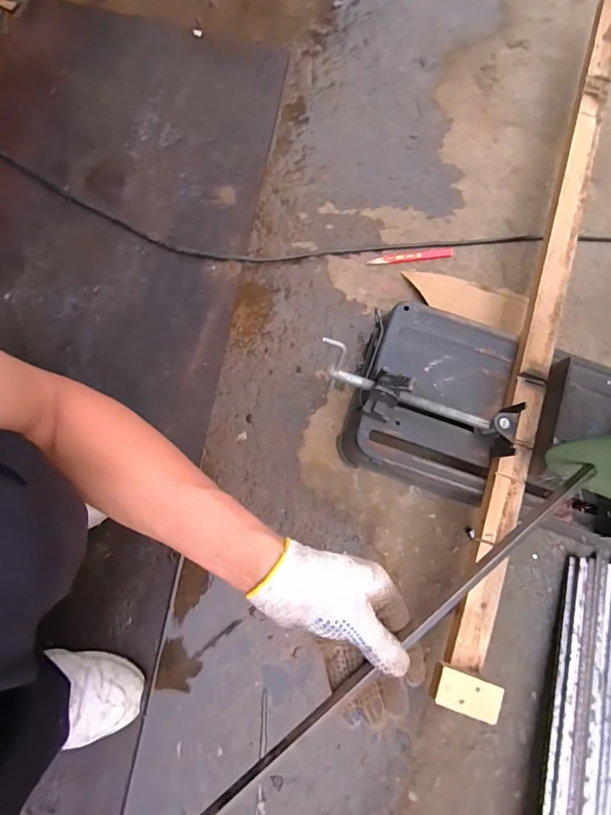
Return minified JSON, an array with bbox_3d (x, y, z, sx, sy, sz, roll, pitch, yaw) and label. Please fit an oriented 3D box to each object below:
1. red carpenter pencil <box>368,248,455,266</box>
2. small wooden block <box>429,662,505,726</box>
[{"bbox_3d":[0.183,-0.262,0.769,0.154,0.005,0.019,-8,80,-6],"label":"red carpenter pencil"},{"bbox_3d":[0.197,0.350,0.537,0.085,0.014,0.044,20,78,-1],"label":"small wooden block"}]

